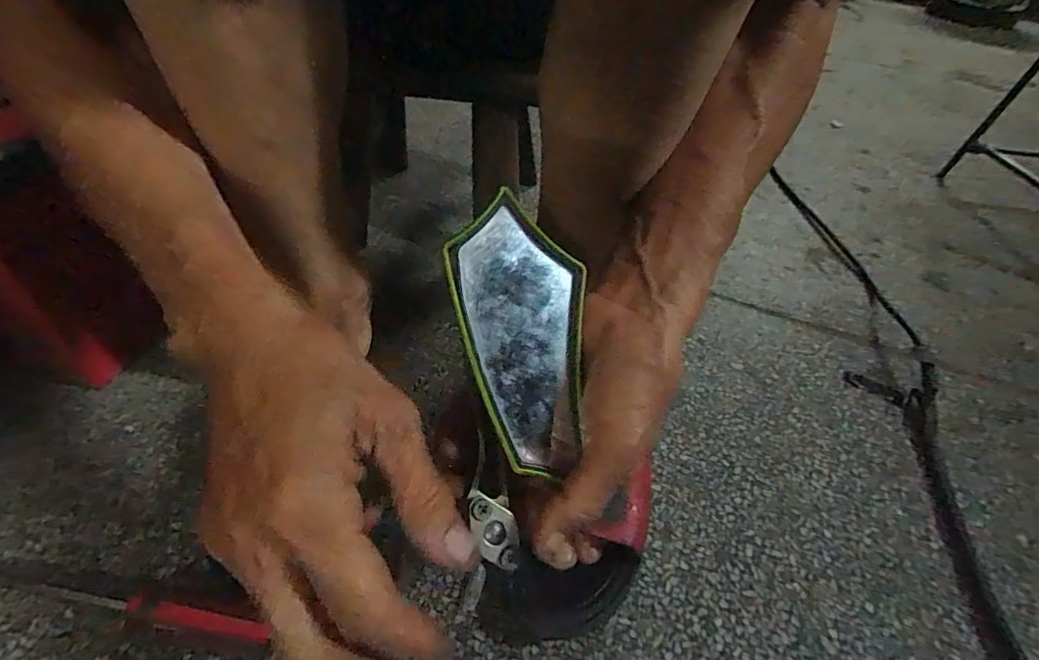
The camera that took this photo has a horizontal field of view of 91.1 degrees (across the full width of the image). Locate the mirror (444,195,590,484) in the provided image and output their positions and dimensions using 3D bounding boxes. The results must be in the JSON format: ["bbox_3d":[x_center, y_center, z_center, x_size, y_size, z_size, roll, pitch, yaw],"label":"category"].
[{"bbox_3d":[0.004,0.002,0.236,0.062,0.008,0.125,-9,85,-15],"label":"mirror"}]

